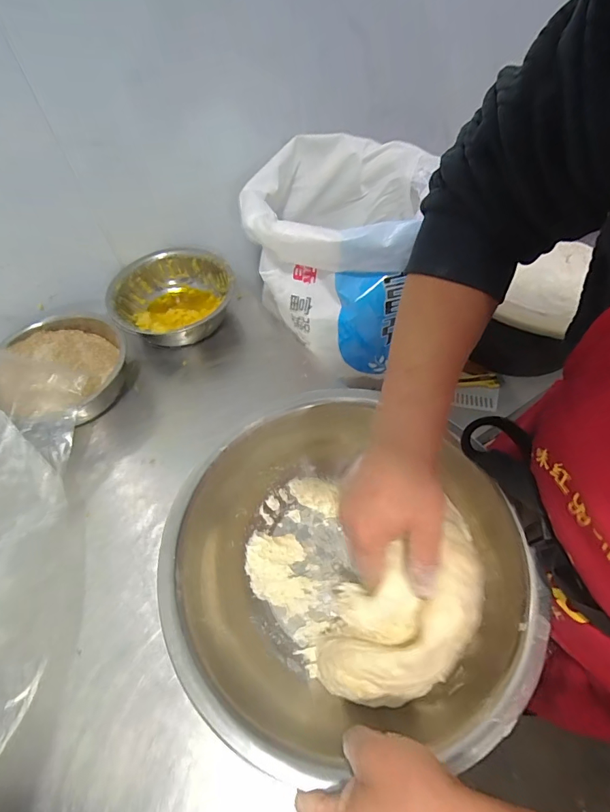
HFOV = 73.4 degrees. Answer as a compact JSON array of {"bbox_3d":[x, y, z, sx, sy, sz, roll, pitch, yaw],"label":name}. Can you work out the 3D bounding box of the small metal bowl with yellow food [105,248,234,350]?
[{"bbox_3d":[-0.214,-0.173,0.690,0.188,0.082,0.192,-1,56,2],"label":"small metal bowl with yellow food"}]

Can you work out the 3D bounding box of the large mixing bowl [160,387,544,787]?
[{"bbox_3d":[0.041,0.158,0.416,0.334,0.138,0.313,-1,56,2],"label":"large mixing bowl"}]

